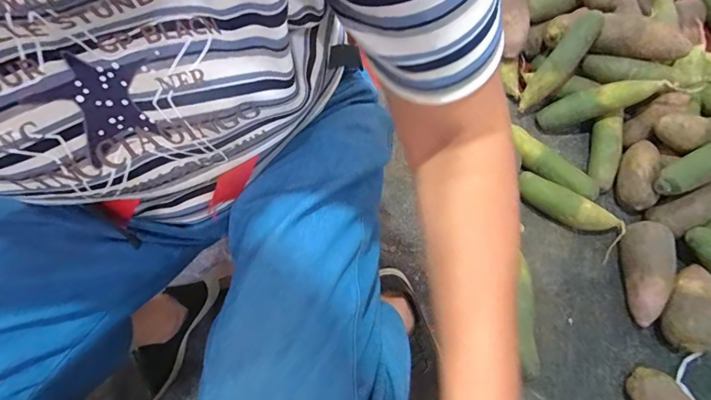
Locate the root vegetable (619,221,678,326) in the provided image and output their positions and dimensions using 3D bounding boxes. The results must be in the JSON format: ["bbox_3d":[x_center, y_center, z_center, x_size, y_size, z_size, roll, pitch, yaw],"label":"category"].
[{"bbox_3d":[0.498,0.120,0.619,0.058,0.057,0.167,8,71,3],"label":"root vegetable"}]

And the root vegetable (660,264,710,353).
[{"bbox_3d":[0.548,0.175,0.610,0.072,0.075,0.138,9,71,3],"label":"root vegetable"}]

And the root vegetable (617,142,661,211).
[{"bbox_3d":[0.531,-0.050,0.684,0.066,0.053,0.124,26,72,9],"label":"root vegetable"}]

